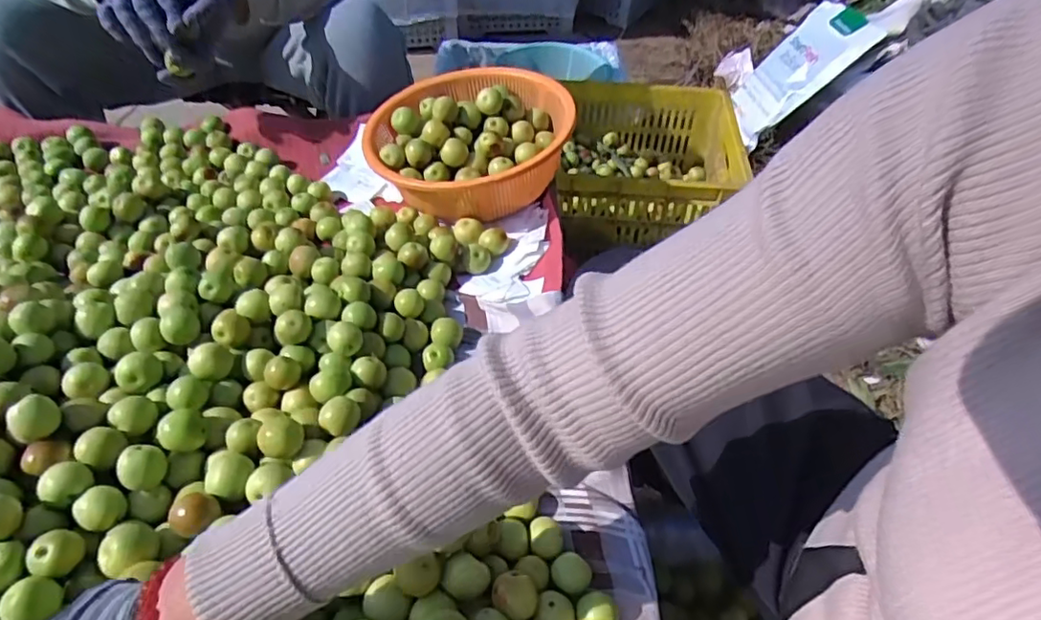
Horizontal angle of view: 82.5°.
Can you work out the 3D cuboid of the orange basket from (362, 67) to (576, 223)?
[{"bbox_3d":[-0.067,-0.219,0.784,0.252,0.106,0.260,-4,46,-5],"label":"orange basket"}]

